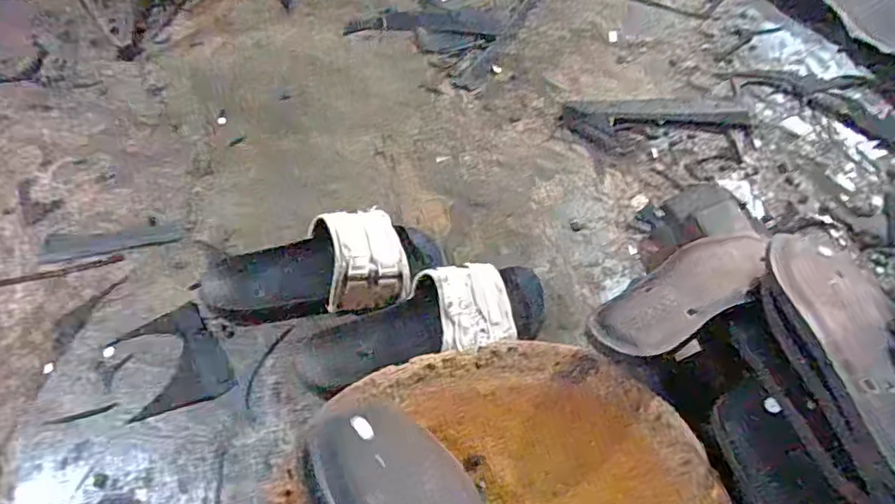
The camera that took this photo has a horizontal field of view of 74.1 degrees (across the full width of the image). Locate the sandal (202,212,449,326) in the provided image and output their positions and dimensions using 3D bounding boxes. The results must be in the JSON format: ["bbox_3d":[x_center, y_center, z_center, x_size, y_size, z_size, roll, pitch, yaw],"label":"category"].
[{"bbox_3d":[-0.151,0.014,0.647,0.254,0.060,0.115,-11,58,10],"label":"sandal"}]

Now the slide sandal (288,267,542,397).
[{"bbox_3d":[-0.025,0.073,0.580,0.263,0.088,0.107,-16,60,-8],"label":"slide sandal"}]

